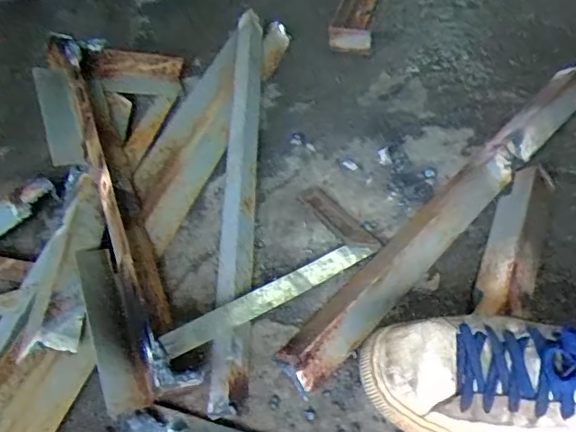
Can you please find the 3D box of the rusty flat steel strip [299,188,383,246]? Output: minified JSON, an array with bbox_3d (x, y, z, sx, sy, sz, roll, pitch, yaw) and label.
[{"bbox_3d":[0.054,0.002,0.648,0.030,0.009,0.113,-23,46,-24],"label":"rusty flat steel strip"}]

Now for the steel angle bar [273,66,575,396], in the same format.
[{"bbox_3d":[0.187,-0.016,0.639,0.053,0.039,0.527,36,61,27],"label":"steel angle bar"}]

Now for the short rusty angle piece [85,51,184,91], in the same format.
[{"bbox_3d":[-0.208,-0.197,0.800,0.140,0.038,0.059,-10,47,-40],"label":"short rusty angle piece"}]

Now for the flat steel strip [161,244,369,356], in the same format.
[{"bbox_3d":[-0.013,0.073,0.559,0.234,0.009,0.027,-23,58,-33],"label":"flat steel strip"}]

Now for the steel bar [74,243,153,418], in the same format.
[{"bbox_3d":[-0.167,0.100,0.541,0.036,0.007,0.176,0,48,-35],"label":"steel bar"}]

